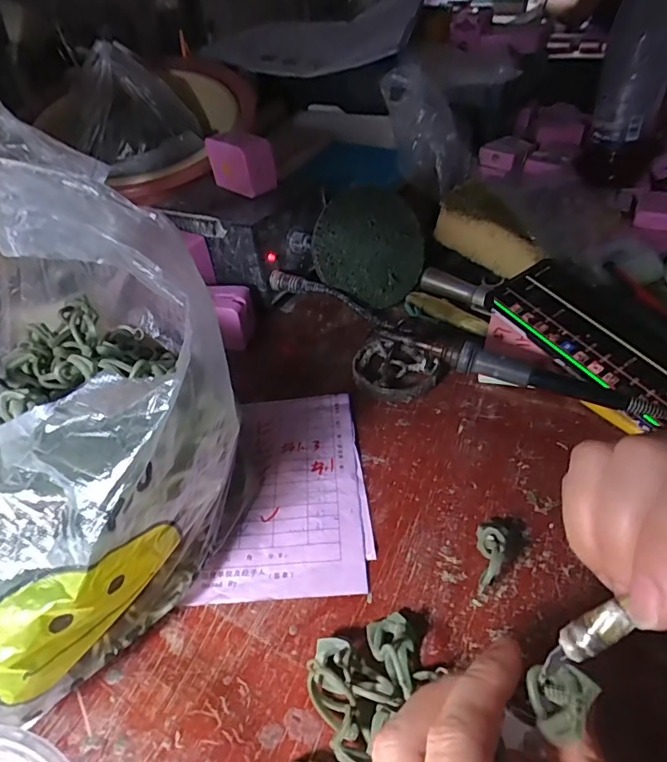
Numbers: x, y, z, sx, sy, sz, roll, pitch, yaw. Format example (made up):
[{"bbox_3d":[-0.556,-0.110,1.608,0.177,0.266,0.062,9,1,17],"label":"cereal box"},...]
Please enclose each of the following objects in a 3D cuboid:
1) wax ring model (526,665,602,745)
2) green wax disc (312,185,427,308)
[{"bbox_3d":[0.073,0.101,0.152,0.016,0.017,0.020,-3,43,2],"label":"wax ring model"},{"bbox_3d":[0.036,-0.123,0.437,0.108,0.099,0.006,21,0,-23],"label":"green wax disc"}]

